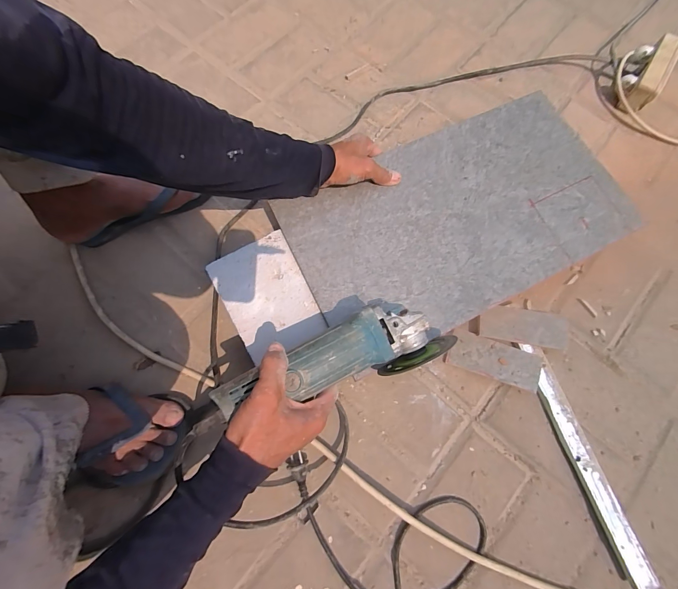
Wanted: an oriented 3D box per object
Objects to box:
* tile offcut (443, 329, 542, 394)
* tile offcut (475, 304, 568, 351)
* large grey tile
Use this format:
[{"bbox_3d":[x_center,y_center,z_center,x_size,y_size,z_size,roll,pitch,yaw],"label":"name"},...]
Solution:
[{"bbox_3d":[0.235,0.099,0.484,0.132,0.006,0.055,17,76,11],"label":"tile offcut"},{"bbox_3d":[0.285,0.048,0.494,0.135,0.008,0.056,9,75,3],"label":"tile offcut"},{"bbox_3d":[0.182,-0.120,0.475,0.495,0.007,0.268,-26,75,-10],"label":"large grey tile"}]

